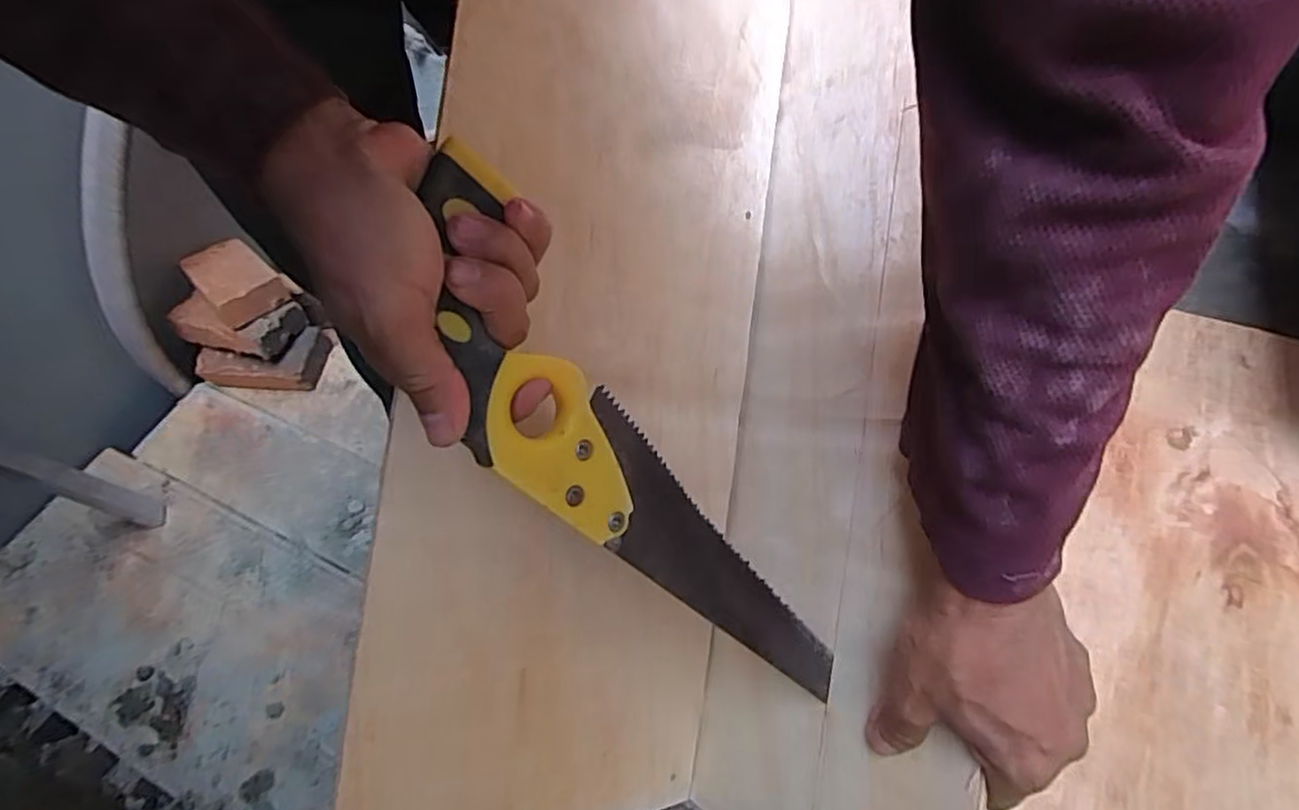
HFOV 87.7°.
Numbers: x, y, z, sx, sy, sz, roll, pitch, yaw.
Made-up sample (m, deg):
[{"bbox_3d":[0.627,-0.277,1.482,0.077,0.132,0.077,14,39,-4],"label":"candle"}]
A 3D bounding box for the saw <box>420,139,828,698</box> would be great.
[{"bbox_3d":[-0.013,0.053,0.335,0.035,0.348,0.075,-3,38,53],"label":"saw"}]

